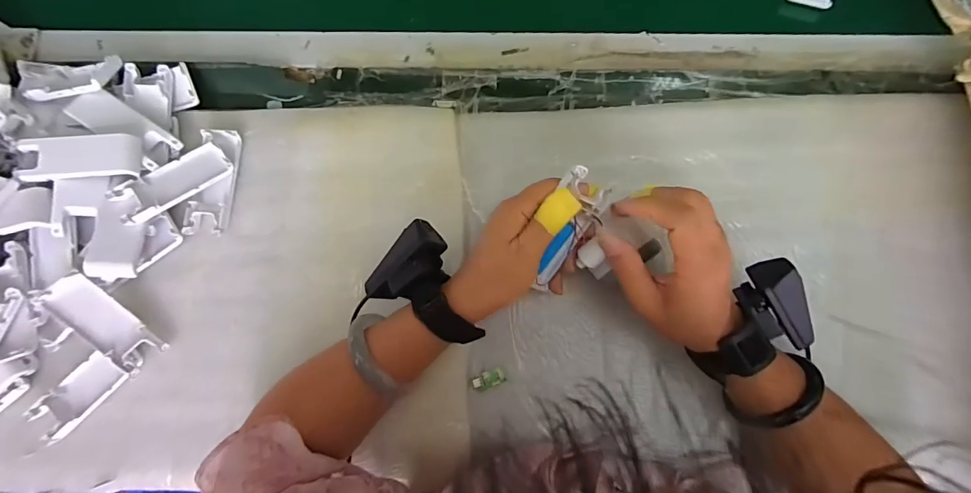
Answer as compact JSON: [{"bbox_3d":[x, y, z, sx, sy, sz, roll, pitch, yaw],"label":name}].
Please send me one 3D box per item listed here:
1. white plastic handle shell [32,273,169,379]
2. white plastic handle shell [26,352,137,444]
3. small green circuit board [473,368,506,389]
[{"bbox_3d":[-0.340,0.070,0.378,0.043,0.013,0.099,-43,104,-5],"label":"white plastic handle shell"},{"bbox_3d":[-0.363,0.130,0.378,0.096,0.014,0.041,-40,81,-3],"label":"white plastic handle shell"},{"bbox_3d":[0.003,0.118,0.377,0.029,0.004,0.013,-20,80,0],"label":"small green circuit board"}]

